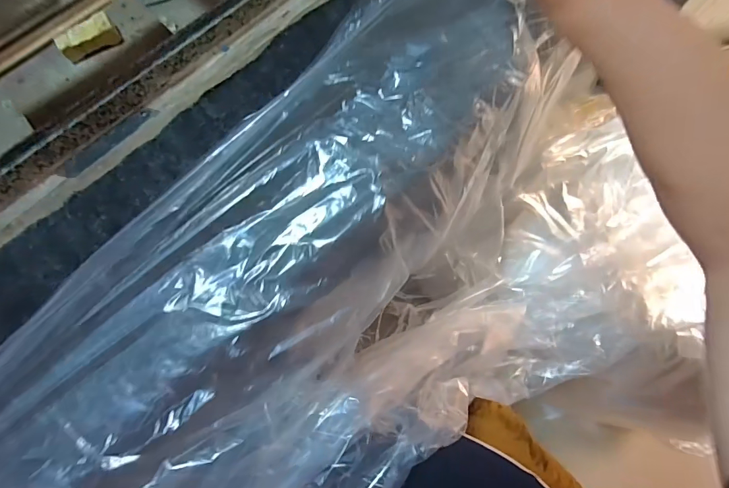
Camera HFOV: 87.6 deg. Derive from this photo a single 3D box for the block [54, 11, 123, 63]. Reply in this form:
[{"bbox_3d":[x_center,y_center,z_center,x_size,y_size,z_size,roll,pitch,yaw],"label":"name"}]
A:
[{"bbox_3d":[-0.245,-0.182,0.338,0.049,0.022,0.017,-36,77,-9],"label":"block"}]

